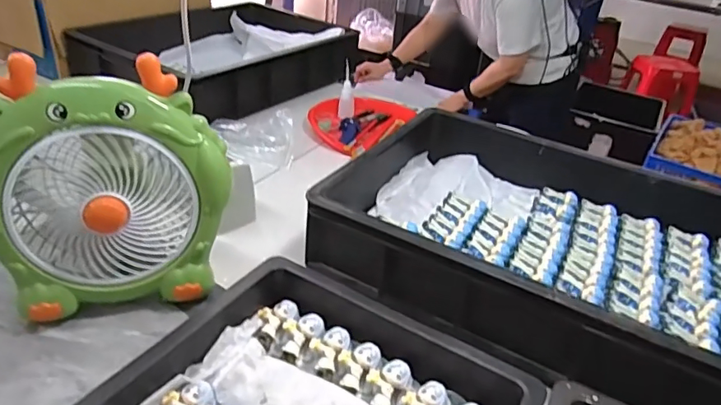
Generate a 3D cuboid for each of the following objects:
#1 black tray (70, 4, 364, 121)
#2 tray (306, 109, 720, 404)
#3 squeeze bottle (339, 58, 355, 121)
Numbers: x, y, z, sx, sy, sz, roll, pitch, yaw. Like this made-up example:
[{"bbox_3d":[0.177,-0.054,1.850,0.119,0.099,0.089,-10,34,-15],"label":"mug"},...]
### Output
[{"bbox_3d":[-0.374,-0.378,1.340,0.527,0.147,0.583,20,34,21],"label":"black tray"},{"bbox_3d":[0.262,0.054,0.700,0.579,0.105,0.424,21,35,22],"label":"tray"},{"bbox_3d":[-0.029,-0.256,1.163,0.040,0.127,0.044,0,12,-10],"label":"squeeze bottle"}]

